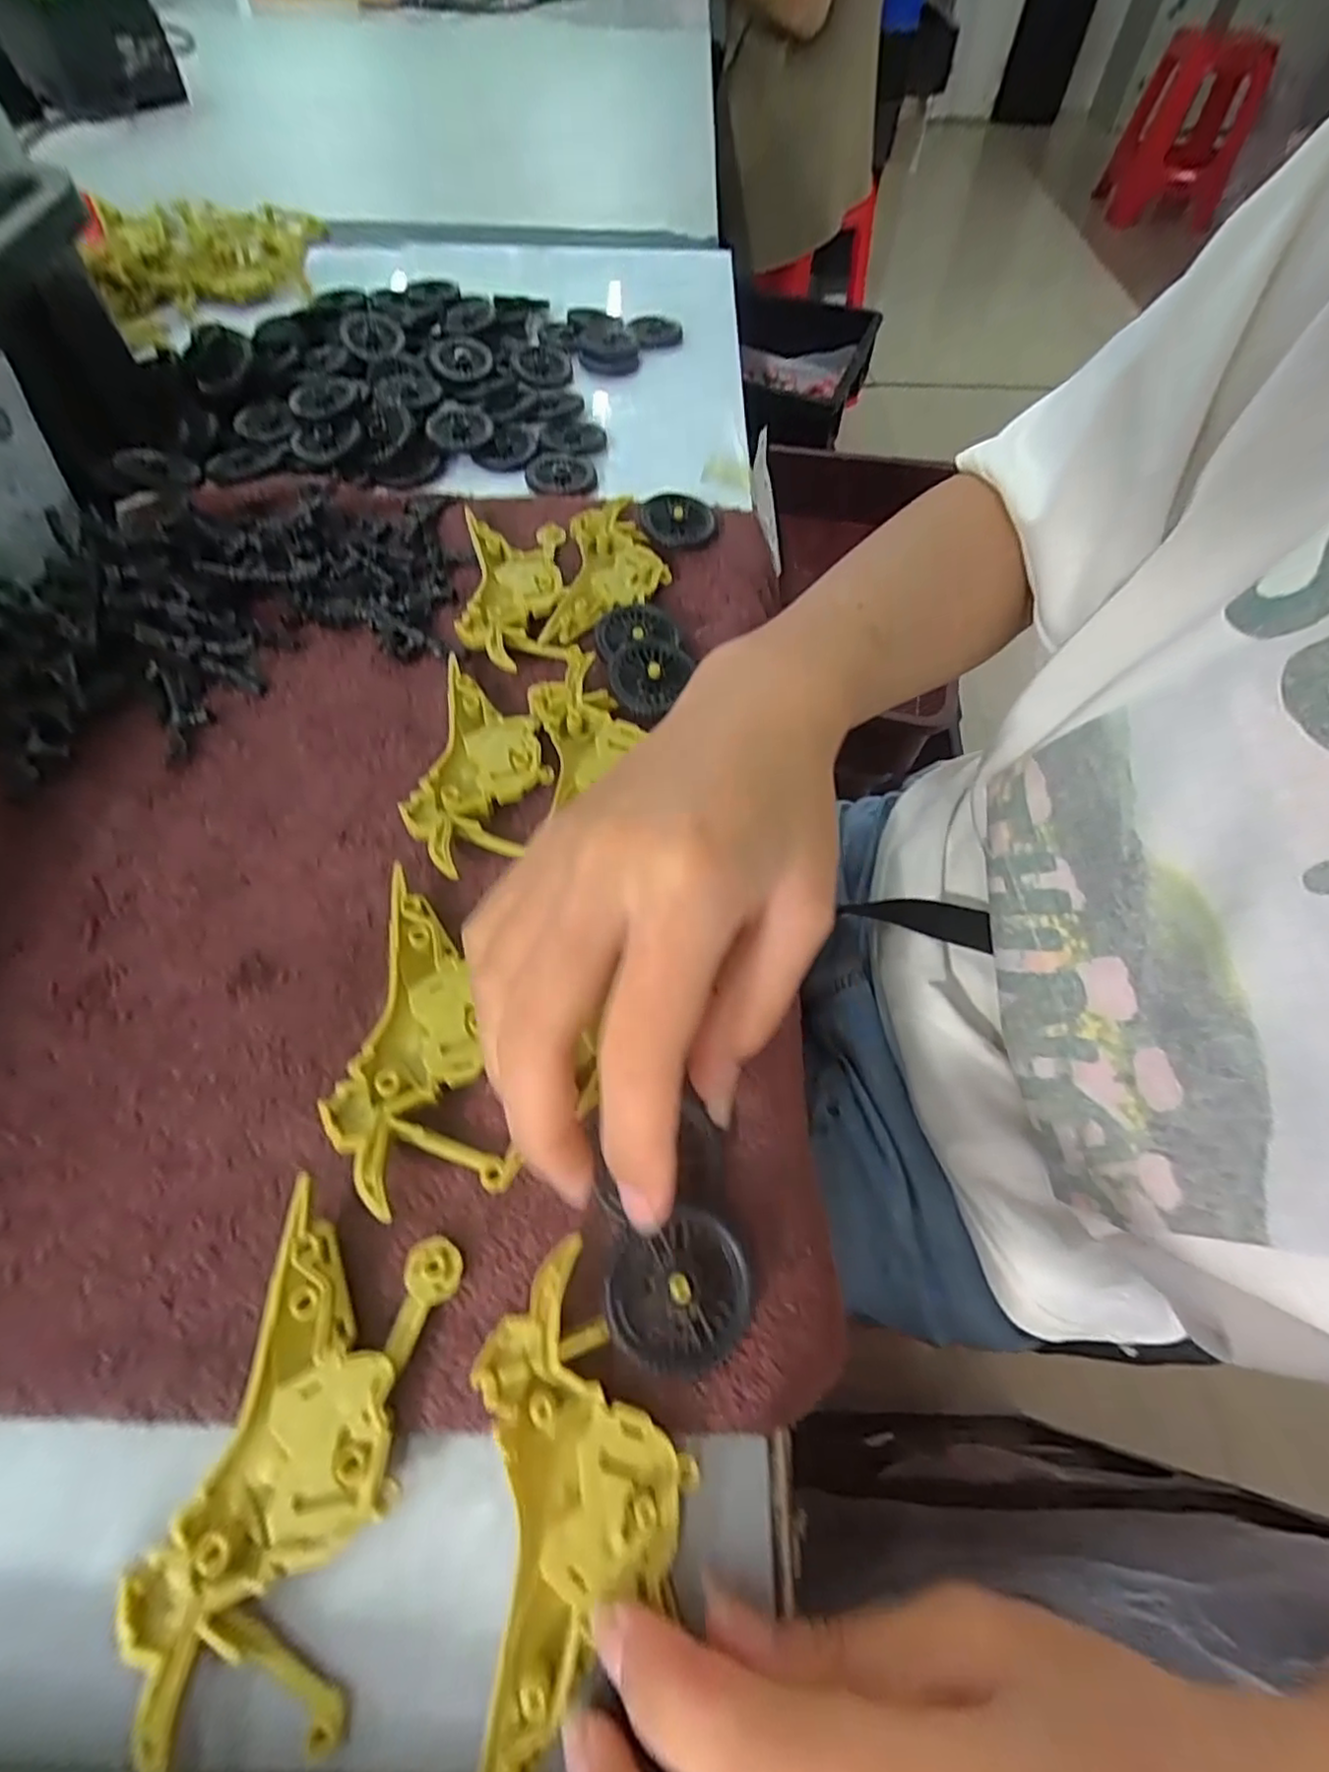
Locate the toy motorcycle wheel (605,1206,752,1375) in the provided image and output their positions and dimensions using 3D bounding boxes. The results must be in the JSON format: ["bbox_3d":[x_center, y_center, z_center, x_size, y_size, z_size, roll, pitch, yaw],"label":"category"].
[{"bbox_3d":[0.004,0.103,0.172,0.036,0.007,0.032,-22,65,-14],"label":"toy motorcycle wheel"}]

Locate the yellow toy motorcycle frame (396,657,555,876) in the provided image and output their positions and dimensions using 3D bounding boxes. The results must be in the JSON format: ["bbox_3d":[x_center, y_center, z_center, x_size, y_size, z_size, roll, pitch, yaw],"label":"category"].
[{"bbox_3d":[-0.070,-0.045,0.260,0.048,0.013,0.094,7,59,2],"label":"yellow toy motorcycle frame"}]

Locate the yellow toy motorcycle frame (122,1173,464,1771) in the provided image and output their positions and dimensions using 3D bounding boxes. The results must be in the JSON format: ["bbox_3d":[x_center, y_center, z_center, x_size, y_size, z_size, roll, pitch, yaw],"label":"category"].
[{"bbox_3d":[-0.085,0.132,0.161,0.048,0.013,0.098,8,59,3],"label":"yellow toy motorcycle frame"}]

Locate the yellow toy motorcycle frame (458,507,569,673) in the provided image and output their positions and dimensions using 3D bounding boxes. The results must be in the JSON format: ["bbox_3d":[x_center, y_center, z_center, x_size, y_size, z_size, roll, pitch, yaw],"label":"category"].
[{"bbox_3d":[-0.069,-0.135,0.309,0.044,0.011,0.099,-2,59,-3],"label":"yellow toy motorcycle frame"}]

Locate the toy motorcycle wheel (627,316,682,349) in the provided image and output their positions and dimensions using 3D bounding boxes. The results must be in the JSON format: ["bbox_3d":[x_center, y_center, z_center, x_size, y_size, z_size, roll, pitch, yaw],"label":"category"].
[{"bbox_3d":[-0.006,-0.369,0.449,0.037,0.006,0.035,1,59,-1],"label":"toy motorcycle wheel"}]

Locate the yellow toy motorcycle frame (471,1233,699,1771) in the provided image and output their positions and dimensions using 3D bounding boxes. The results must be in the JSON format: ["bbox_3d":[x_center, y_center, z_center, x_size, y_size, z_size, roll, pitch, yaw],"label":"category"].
[{"bbox_3d":[-0.019,0.136,0.157,0.045,0.009,0.090,-6,62,-7],"label":"yellow toy motorcycle frame"}]

